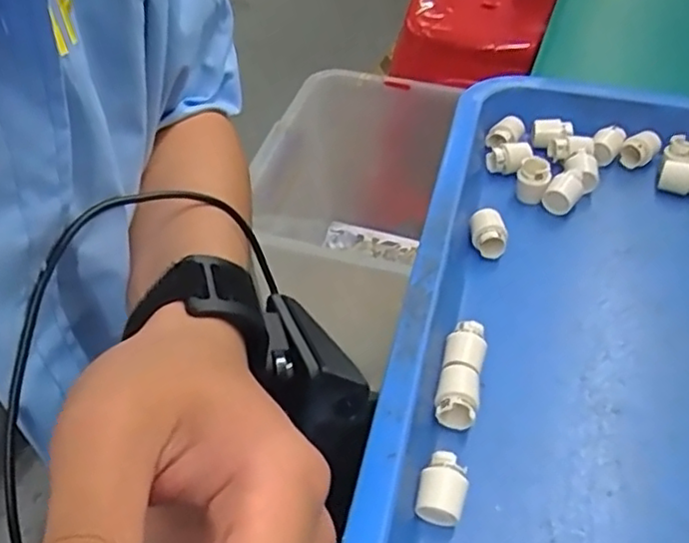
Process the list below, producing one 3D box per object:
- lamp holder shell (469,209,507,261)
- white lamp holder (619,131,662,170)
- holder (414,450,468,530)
[{"bbox_3d":[0.088,-0.021,0.404,0.020,0.021,0.031,2,45,2],"label":"lamp holder shell"},{"bbox_3d":[0.210,-0.086,0.464,0.019,0.022,0.020,0,45,0],"label":"white lamp holder"},{"bbox_3d":[0.043,0.097,0.290,0.020,0.020,0.026,14,47,13],"label":"holder"}]

